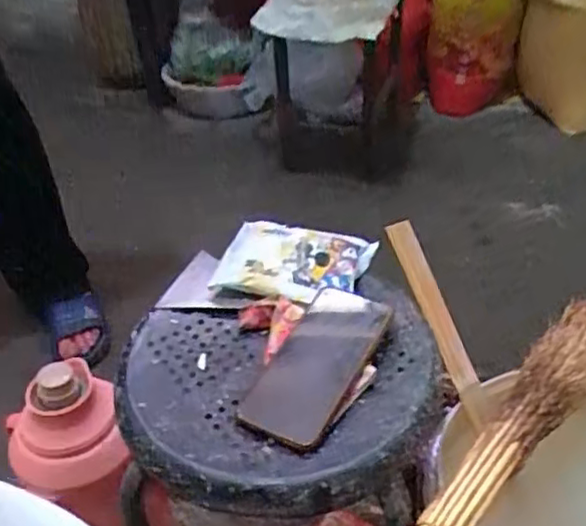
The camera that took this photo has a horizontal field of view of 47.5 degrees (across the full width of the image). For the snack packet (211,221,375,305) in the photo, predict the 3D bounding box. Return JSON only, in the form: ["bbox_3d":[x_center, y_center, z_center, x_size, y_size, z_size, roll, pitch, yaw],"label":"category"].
[{"bbox_3d":[0.001,-0.001,0.679,0.151,0.038,0.096,5,40,12],"label":"snack packet"}]

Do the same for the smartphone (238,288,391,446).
[{"bbox_3d":[0.021,0.084,0.587,0.081,0.016,0.160,16,55,27],"label":"smartphone"}]

